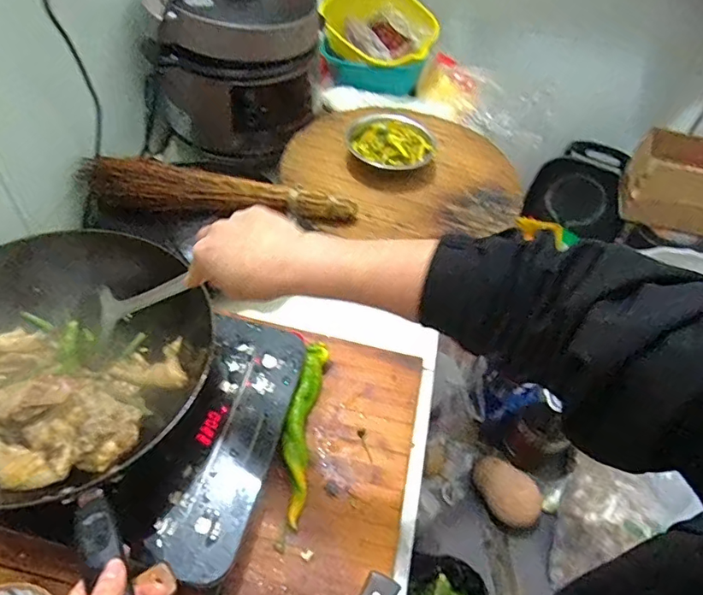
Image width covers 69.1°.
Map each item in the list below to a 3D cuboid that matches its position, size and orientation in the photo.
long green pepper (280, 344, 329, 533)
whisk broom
[{"bbox_3d":[-0.060,0.155,0.619,0.036,0.039,0.221,8,50,1],"label":"long green pepper"},{"bbox_3d":[-0.206,-0.149,0.755,0.421,0.059,0.064,9,50,2],"label":"whisk broom"}]

